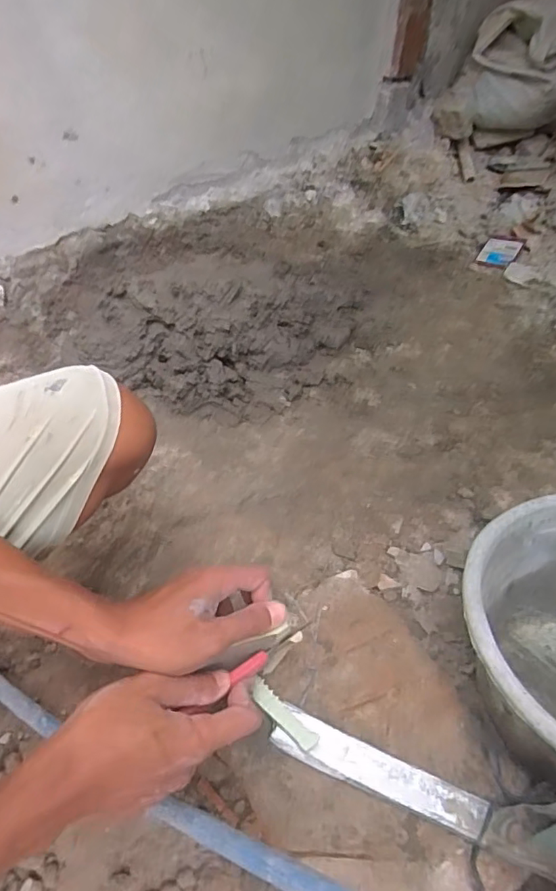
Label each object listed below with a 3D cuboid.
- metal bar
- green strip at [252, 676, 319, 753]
[{"bbox_3d":[0.077,0.256,0.422,0.167,0.017,0.032,18,51,16],"label":"metal bar"},{"bbox_3d":[0.002,0.223,0.444,0.017,0.005,0.070,-27,50,-37],"label":"green strip"}]

